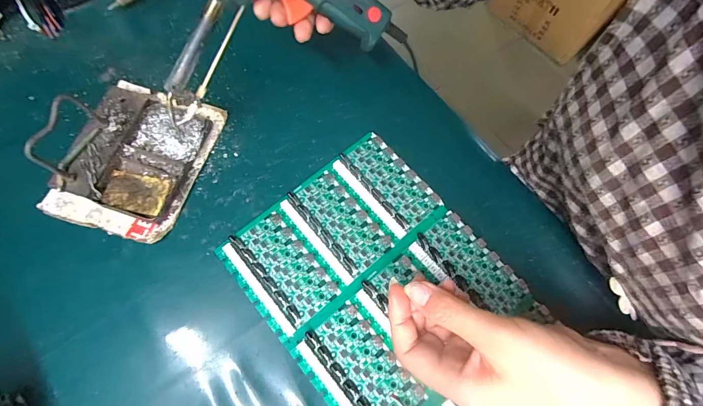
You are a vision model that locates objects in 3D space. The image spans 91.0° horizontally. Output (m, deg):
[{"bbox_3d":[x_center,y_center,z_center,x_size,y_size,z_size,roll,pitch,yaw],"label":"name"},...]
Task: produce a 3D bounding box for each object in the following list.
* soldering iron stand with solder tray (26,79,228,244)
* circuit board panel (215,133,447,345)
[{"bbox_3d":[-0.205,-0.054,0.305,0.125,0.069,0.150,18,71,5],"label":"soldering iron stand with solder tray"},{"bbox_3d":[-0.016,0.023,0.316,0.184,0.008,0.106,-38,76,-14],"label":"circuit board panel"}]

